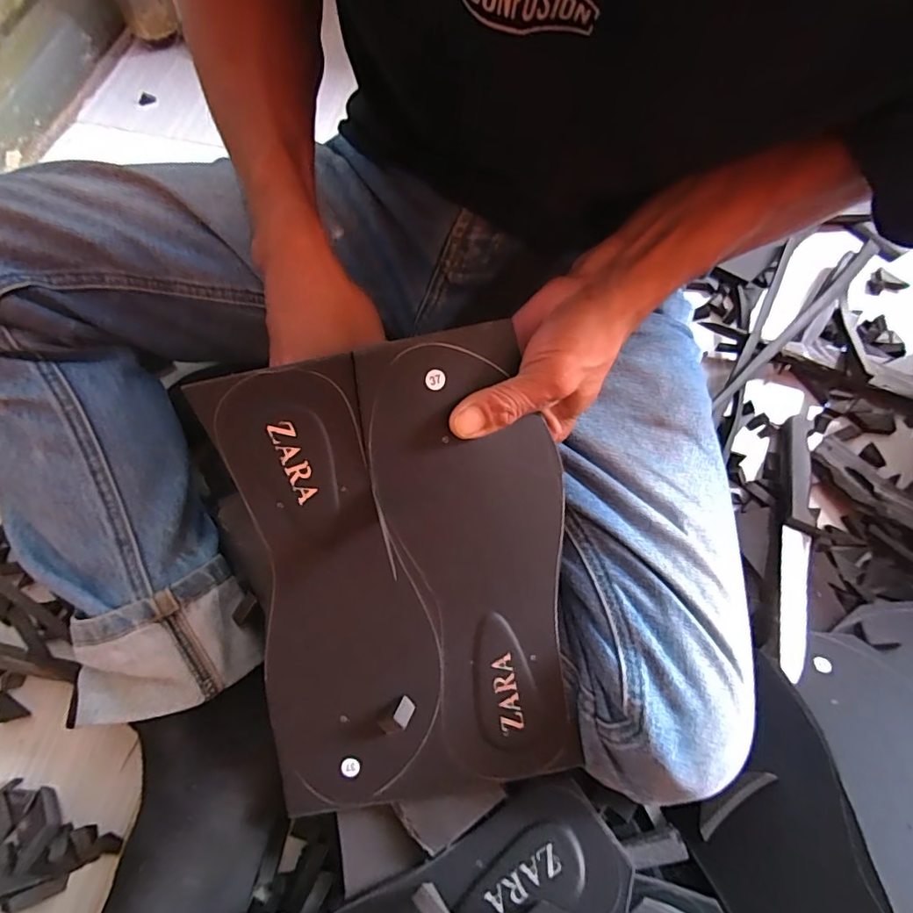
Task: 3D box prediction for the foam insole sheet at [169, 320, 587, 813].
[{"bbox_3d":[-0.027,0.068,0.282,0.177,0.018,0.249,-11,98,-2],"label":"foam insole sheet"}]

